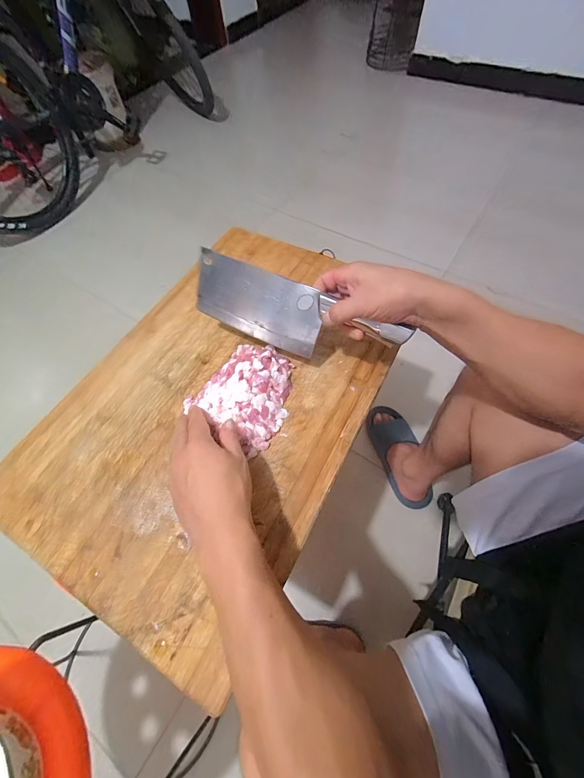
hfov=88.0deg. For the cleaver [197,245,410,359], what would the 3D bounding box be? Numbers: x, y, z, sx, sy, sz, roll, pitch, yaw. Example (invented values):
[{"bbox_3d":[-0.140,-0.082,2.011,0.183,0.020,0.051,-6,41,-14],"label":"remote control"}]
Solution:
[{"bbox_3d":[0.002,-0.097,0.396,0.276,0.091,0.024,23,35,12],"label":"cleaver"}]

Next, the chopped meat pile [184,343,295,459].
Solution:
[{"bbox_3d":[-0.057,-0.001,0.409,0.124,0.032,0.138,31,68,19],"label":"chopped meat pile"}]

